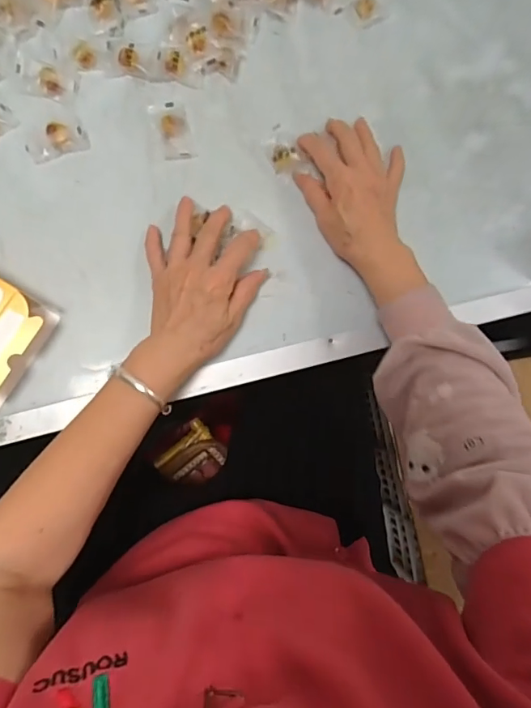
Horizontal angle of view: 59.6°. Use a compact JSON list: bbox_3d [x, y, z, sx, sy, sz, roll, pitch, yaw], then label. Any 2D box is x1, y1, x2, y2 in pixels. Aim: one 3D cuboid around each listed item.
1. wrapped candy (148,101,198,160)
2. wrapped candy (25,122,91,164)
[{"bbox_3d":[-0.090,-0.217,0.449,0.032,0.011,0.057,-15,86,-6],"label":"wrapped candy"},{"bbox_3d":[-0.197,-0.203,0.441,0.057,0.013,0.026,-20,86,-6],"label":"wrapped candy"}]

